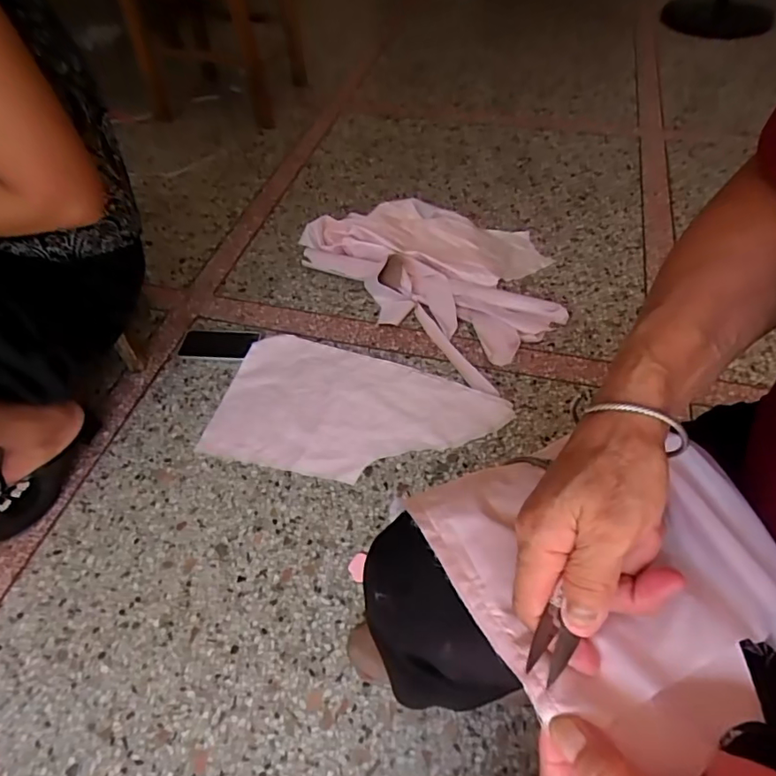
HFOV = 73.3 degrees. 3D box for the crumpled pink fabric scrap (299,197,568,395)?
[{"bbox_3d":[0.139,-0.301,1.195,0.438,0.078,0.587,-37,59,-24],"label":"crumpled pink fabric scrap"}]

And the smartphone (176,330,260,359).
[{"bbox_3d":[-0.352,-0.094,1.092,0.158,0.012,0.079,2,52,4],"label":"smartphone"}]

